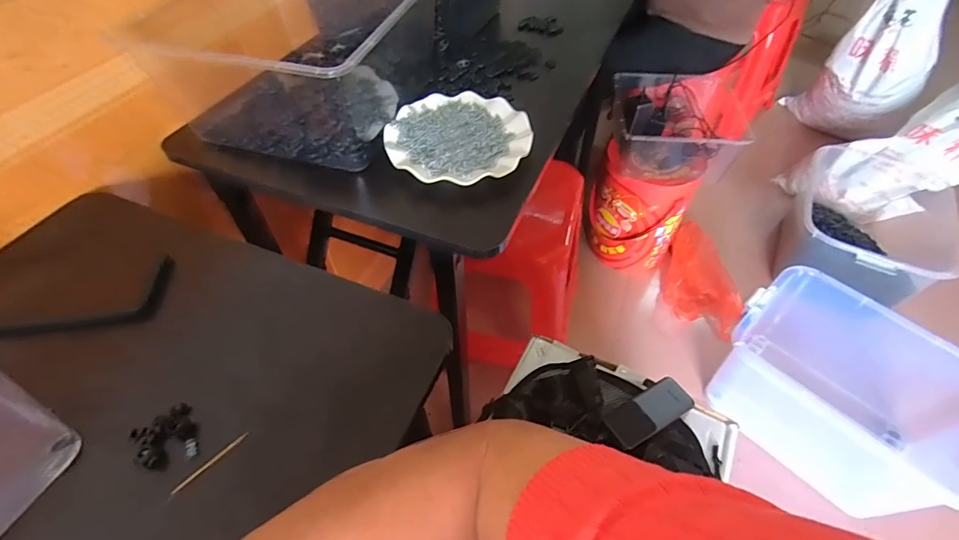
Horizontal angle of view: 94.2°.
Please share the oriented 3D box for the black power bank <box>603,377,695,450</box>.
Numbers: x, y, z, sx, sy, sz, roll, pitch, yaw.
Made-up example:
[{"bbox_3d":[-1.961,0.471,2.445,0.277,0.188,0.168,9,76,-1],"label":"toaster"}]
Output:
[{"bbox_3d":[0.234,0.195,0.617,0.131,0.019,0.052,-25,56,-19],"label":"black power bank"}]

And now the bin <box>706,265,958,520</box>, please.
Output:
[{"bbox_3d":[0.801,0.295,0.994,0.325,0.293,0.507,-34,59,-24],"label":"bin"}]

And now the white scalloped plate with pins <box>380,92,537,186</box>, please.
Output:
[{"bbox_3d":[-0.026,-0.171,0.571,0.177,0.013,0.175,0,52,0],"label":"white scalloped plate with pins"}]

